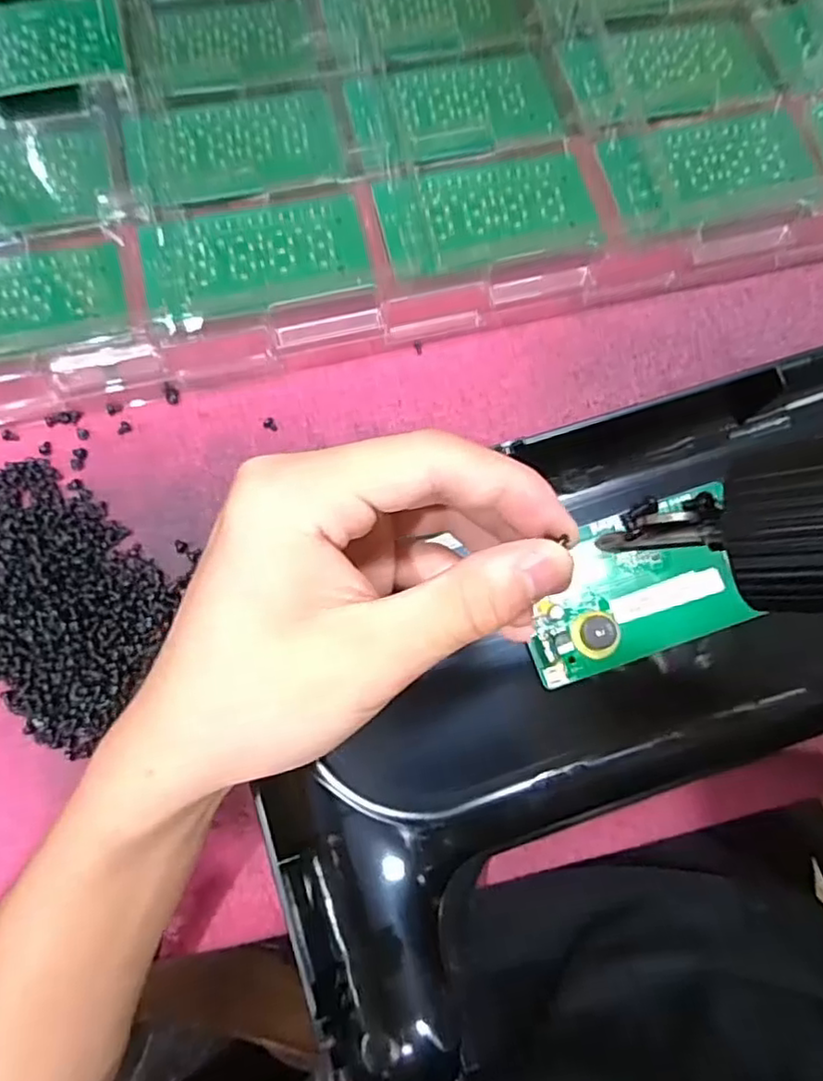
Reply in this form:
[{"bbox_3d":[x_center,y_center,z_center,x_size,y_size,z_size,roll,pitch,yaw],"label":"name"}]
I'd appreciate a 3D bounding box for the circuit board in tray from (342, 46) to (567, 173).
[{"bbox_3d":[0.022,-0.228,0.339,0.106,0.005,0.066,-15,78,-5],"label":"circuit board in tray"}]

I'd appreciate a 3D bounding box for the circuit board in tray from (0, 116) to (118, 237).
[{"bbox_3d":[-0.200,-0.177,0.320,0.101,0.012,0.060,-12,77,-4],"label":"circuit board in tray"}]

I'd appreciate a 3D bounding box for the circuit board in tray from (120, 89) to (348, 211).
[{"bbox_3d":[-0.091,-0.201,0.330,0.104,0.006,0.062,-13,78,-5],"label":"circuit board in tray"}]

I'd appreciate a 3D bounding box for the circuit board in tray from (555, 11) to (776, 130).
[{"bbox_3d":[0.136,-0.253,0.344,0.105,0.009,0.066,-16,74,-7],"label":"circuit board in tray"}]

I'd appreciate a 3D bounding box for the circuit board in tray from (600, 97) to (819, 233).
[{"bbox_3d":[0.150,-0.193,0.328,0.107,0.007,0.053,-19,78,-6],"label":"circuit board in tray"}]

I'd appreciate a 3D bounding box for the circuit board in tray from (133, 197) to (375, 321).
[{"bbox_3d":[-0.076,-0.137,0.313,0.106,0.010,0.058,-13,78,-5],"label":"circuit board in tray"}]

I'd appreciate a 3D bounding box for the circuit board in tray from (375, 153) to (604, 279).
[{"bbox_3d":[0.037,-0.163,0.321,0.104,0.004,0.059,-12,74,-6],"label":"circuit board in tray"}]

